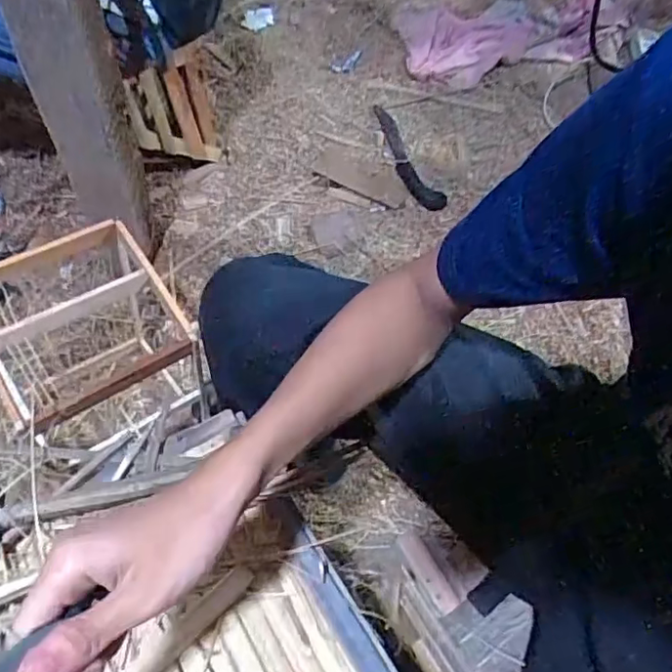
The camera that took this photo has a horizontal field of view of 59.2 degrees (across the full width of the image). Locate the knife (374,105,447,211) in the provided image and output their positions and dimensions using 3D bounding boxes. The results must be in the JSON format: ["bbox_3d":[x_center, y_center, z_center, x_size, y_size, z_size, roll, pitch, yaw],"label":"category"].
[{"bbox_3d":[0.144,-0.385,1.272,0.059,0.027,0.322,-18,58,-14],"label":"knife"}]

